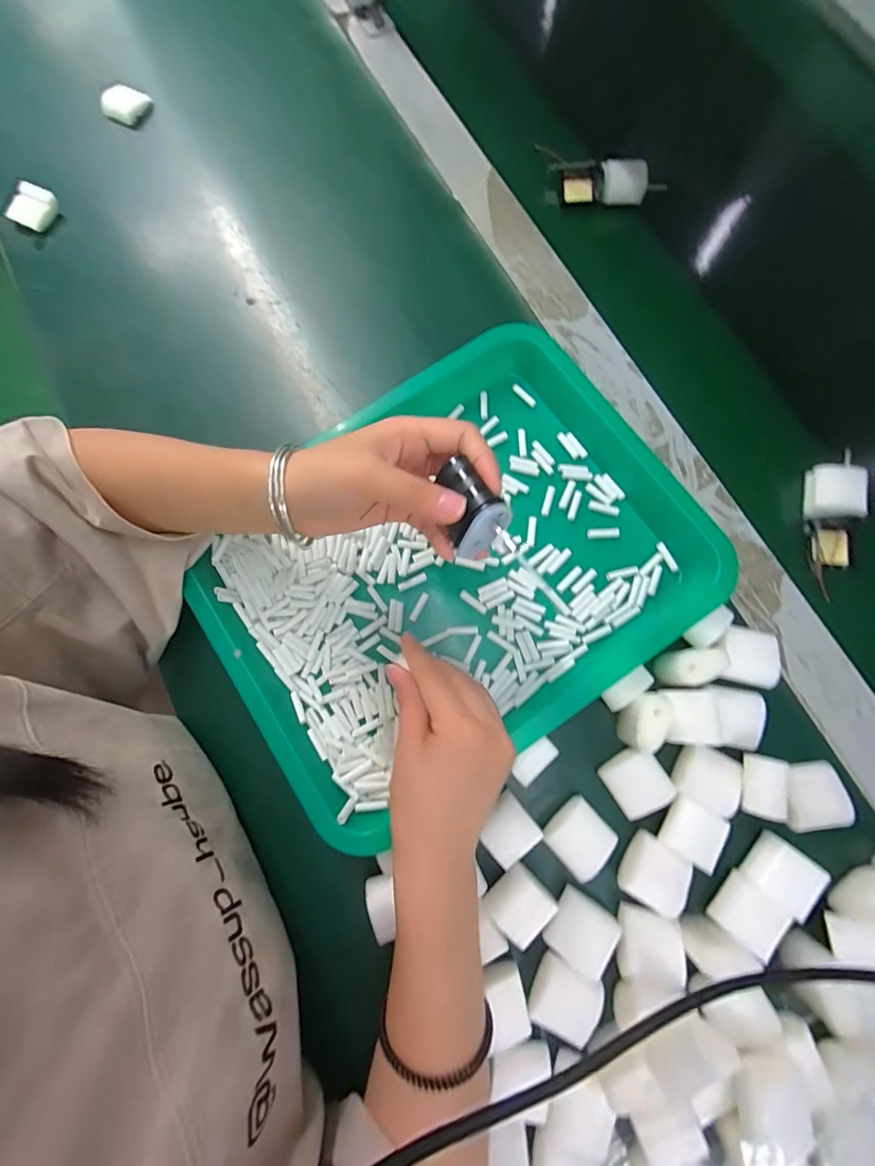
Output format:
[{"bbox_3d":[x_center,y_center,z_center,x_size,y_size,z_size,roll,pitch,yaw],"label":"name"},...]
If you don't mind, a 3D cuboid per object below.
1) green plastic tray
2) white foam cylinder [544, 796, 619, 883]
[{"bbox_3d":[0.013,-0.019,0.314,0.337,0.031,0.260,-30,79,-6],"label":"green plastic tray"},{"bbox_3d":[0.091,0.163,0.278,0.037,0.025,0.035,-42,81,-8],"label":"white foam cylinder"}]

